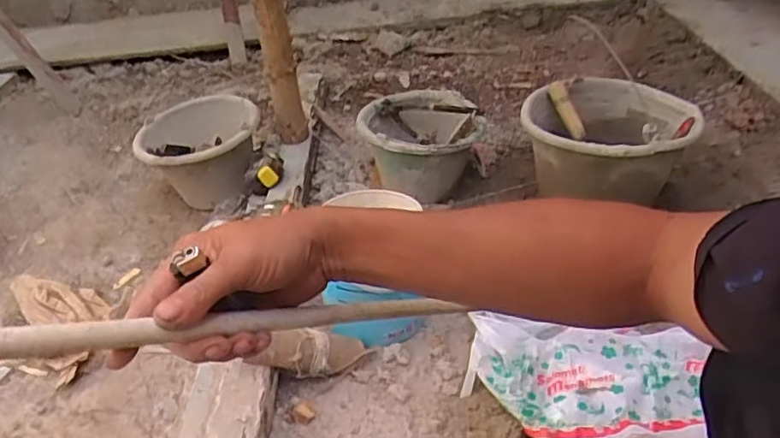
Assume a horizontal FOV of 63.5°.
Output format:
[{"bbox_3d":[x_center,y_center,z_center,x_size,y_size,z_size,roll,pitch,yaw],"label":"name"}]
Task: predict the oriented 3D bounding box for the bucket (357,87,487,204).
[{"bbox_3d":[0.072,-0.145,1.279,0.236,0.162,0.213,-14,35,-7],"label":"bucket"}]

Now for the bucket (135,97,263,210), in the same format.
[{"bbox_3d":[-0.405,-0.151,1.369,0.248,0.168,0.327,-17,36,-12],"label":"bucket"}]

